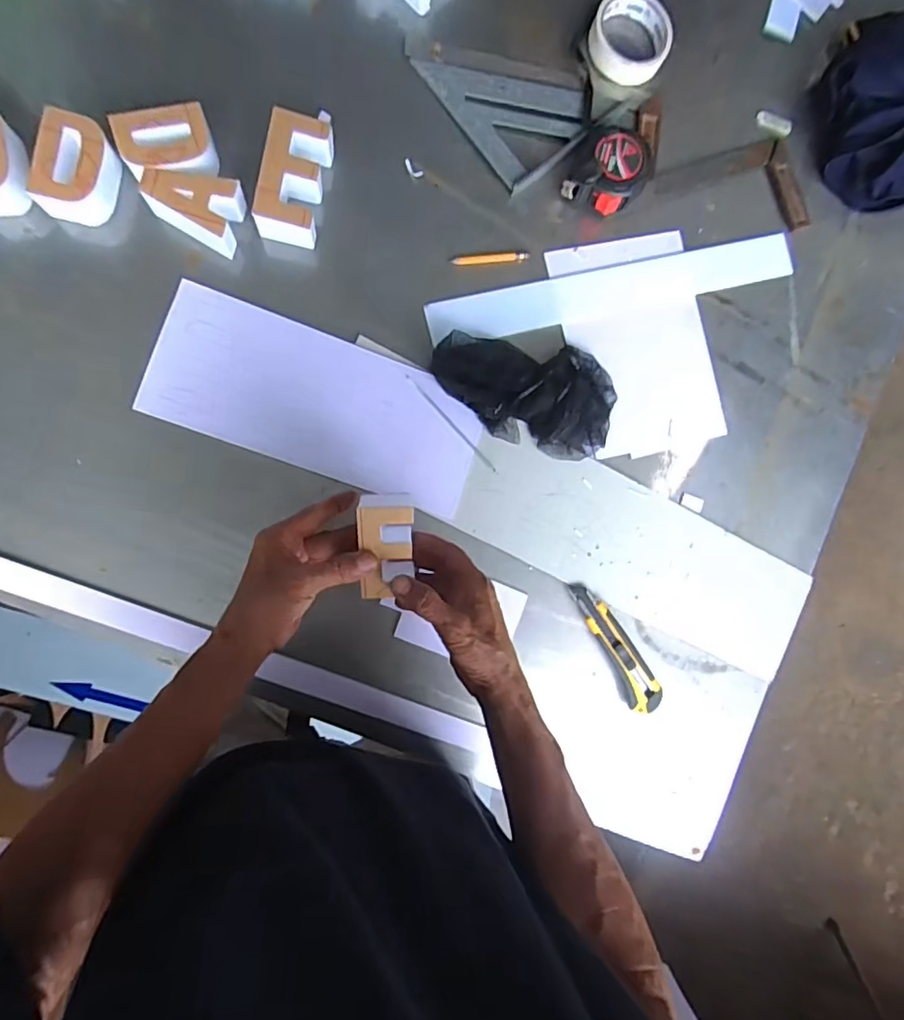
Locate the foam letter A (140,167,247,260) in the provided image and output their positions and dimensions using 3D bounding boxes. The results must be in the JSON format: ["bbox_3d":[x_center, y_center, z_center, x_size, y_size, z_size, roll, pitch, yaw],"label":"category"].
[{"bbox_3d":[-0.254,-0.298,0.544,0.089,0.043,0.061,16,87,-9],"label":"foam letter A"}]

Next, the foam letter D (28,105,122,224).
[{"bbox_3d":[-0.356,-0.321,0.520,0.056,0.053,0.084,18,87,-9],"label":"foam letter D"}]

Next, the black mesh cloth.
[{"bbox_3d":[0.081,-0.131,0.587,0.205,0.049,0.121,14,87,-9],"label":"black mesh cloth"}]

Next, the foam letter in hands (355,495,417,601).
[{"bbox_3d":[-0.060,0.031,0.484,0.047,0.038,0.091,3,93,-10],"label":"foam letter in hands"}]

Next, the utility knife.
[{"bbox_3d":[0.187,0.152,0.622,0.036,0.017,0.163,-29,94,-9],"label":"utility knife"}]

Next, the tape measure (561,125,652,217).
[{"bbox_3d":[0.174,-0.380,0.613,0.079,0.035,0.084,0,89,-10],"label":"tape measure"}]

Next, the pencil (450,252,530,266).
[{"bbox_3d":[0.044,-0.279,0.610,0.086,0.006,0.011,-7,91,-10],"label":"pencil"}]

